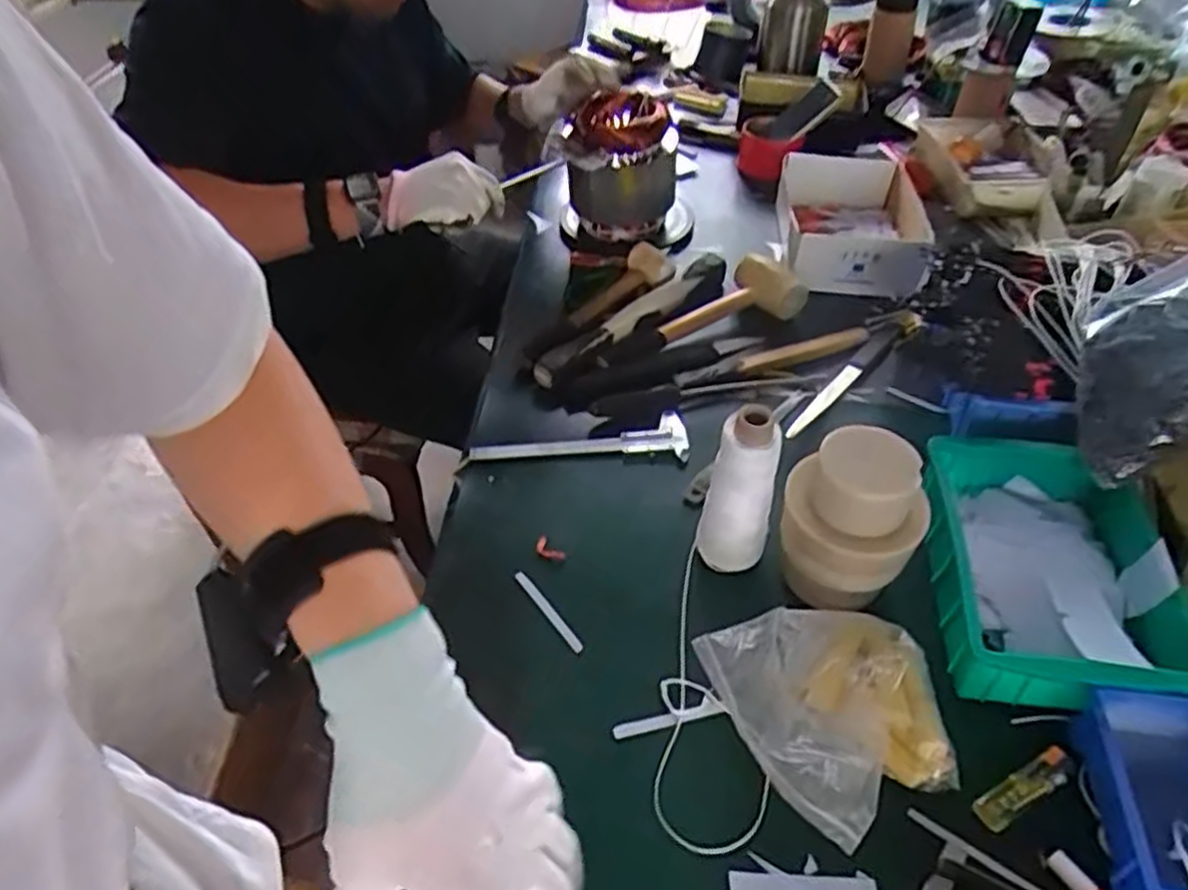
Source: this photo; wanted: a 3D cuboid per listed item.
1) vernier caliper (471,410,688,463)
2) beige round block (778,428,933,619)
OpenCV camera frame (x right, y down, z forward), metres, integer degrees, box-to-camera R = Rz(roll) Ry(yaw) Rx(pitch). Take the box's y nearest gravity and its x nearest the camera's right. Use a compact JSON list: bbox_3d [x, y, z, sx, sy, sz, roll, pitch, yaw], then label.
[{"bbox_3d":[-0.015,-0.007,0.829,0.225,0.015,0.061,1,44,4],"label":"vernier caliper"},{"bbox_3d":[0.213,0.073,0.657,0.111,0.157,0.088,19,48,20],"label":"beige round block"}]

